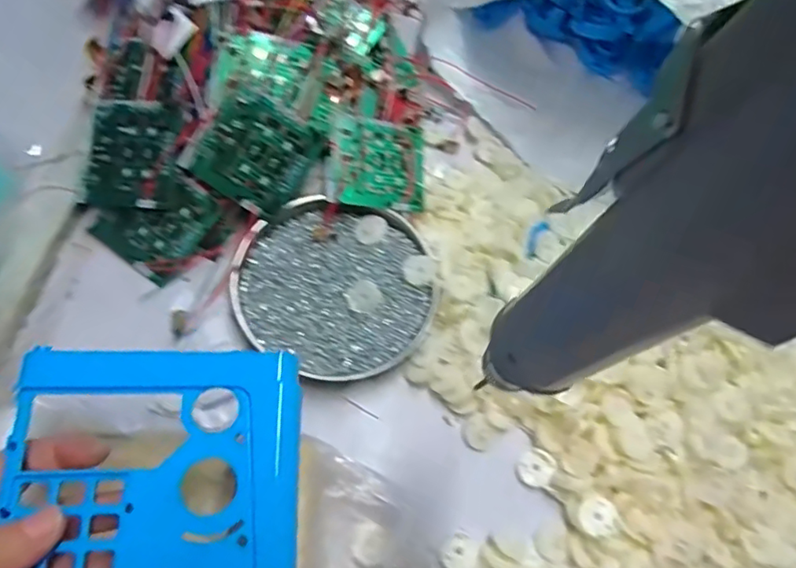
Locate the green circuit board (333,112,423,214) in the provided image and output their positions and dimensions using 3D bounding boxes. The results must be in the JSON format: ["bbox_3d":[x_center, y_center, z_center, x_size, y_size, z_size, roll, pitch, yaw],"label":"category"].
[{"bbox_3d":[-0.013,-0.089,0.425,0.069,0.004,0.071,7,72,-22],"label":"green circuit board"}]

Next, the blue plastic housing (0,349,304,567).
[{"bbox_3d":[-0.109,0.110,0.254,0.124,0.021,0.162,-1,68,-4],"label":"blue plastic housing"}]

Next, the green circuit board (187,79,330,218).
[{"bbox_3d":[-0.097,-0.089,0.395,0.069,0.012,0.071,34,98,-13],"label":"green circuit board"}]

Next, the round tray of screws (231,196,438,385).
[{"bbox_3d":[-0.043,0.003,0.399,0.132,0.020,0.127,3,65,-7],"label":"round tray of screws"}]

